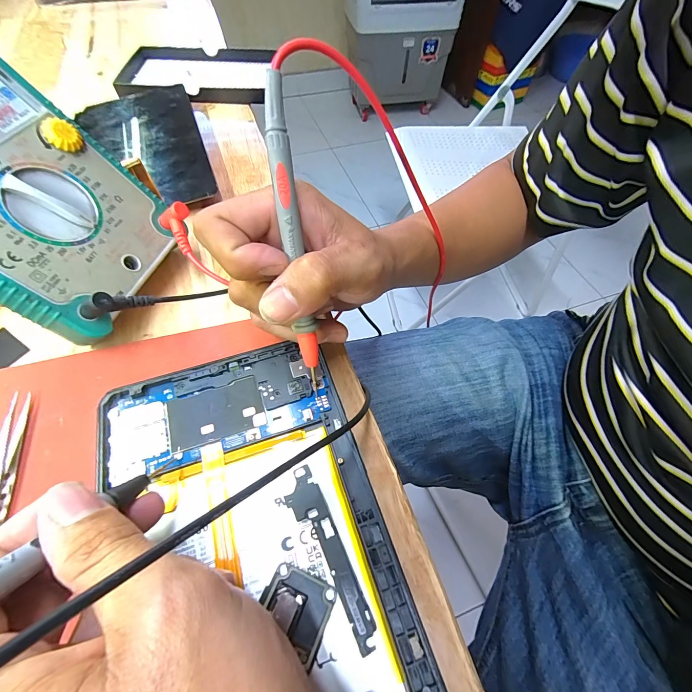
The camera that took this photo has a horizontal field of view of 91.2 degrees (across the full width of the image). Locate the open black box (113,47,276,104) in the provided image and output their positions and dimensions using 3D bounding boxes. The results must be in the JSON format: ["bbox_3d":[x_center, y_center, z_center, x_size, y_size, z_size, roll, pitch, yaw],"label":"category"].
[{"bbox_3d":[-0.175,-0.327,0.407,0.164,0.018,0.120,3,59,0],"label":"open black box"}]

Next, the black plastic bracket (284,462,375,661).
[{"bbox_3d":[-0.008,0.091,0.149,0.015,0.004,0.074,-23,62,-15],"label":"black plastic bracket"}]

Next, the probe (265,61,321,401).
[{"bbox_3d":[-0.024,-0.042,0.162,0.009,0.145,0.014,-9,21,-7],"label":"probe"}]

